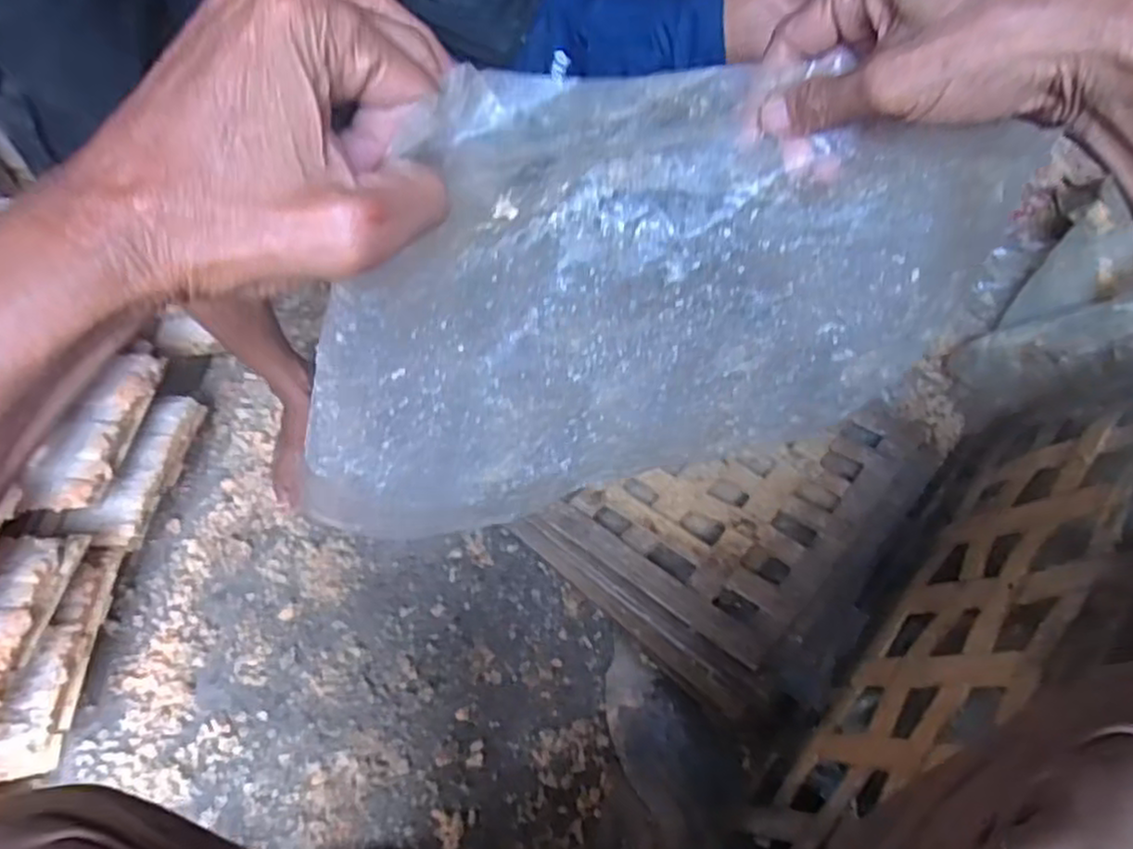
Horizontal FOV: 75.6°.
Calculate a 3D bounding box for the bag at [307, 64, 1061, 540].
[{"bbox_3d":[0.052,-0.037,0.424,0.369,0.310,0.041,-4,51,-23],"label":"bag"}]

